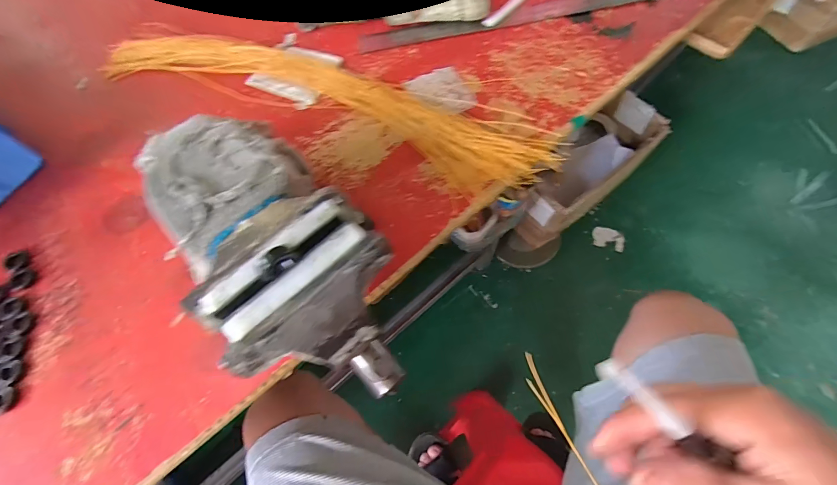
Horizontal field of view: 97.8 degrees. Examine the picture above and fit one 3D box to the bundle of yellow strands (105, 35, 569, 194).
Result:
[{"bbox_3d":[-0.103,-0.155,0.386,0.496,0.024,0.090,21,70,12],"label":"bundle of yellow strands"}]

